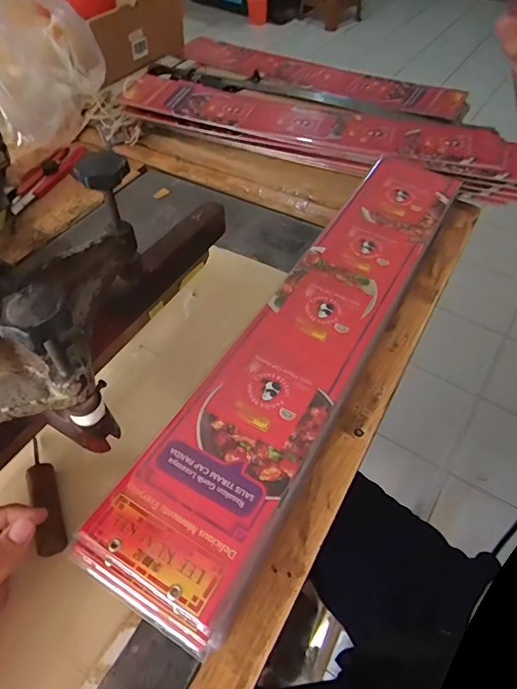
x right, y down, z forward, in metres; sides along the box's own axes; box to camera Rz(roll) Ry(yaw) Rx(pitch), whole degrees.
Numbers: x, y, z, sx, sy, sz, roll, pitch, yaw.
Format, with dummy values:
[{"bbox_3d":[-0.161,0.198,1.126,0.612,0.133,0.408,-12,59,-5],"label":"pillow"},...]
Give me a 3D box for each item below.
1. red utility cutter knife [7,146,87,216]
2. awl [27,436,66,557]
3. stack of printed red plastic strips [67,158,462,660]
[{"bbox_3d":[-0.288,-0.228,0.625,0.053,0.015,0.152,13,52,9],"label":"red utility cutter knife"},{"bbox_3d":[-0.165,0.112,0.351,0.019,0.020,0.095,-18,61,-15],"label":"awl"},{"bbox_3d":[0.067,-0.023,0.449,0.109,0.035,0.567,25,55,18],"label":"stack of printed red plastic strips"}]

